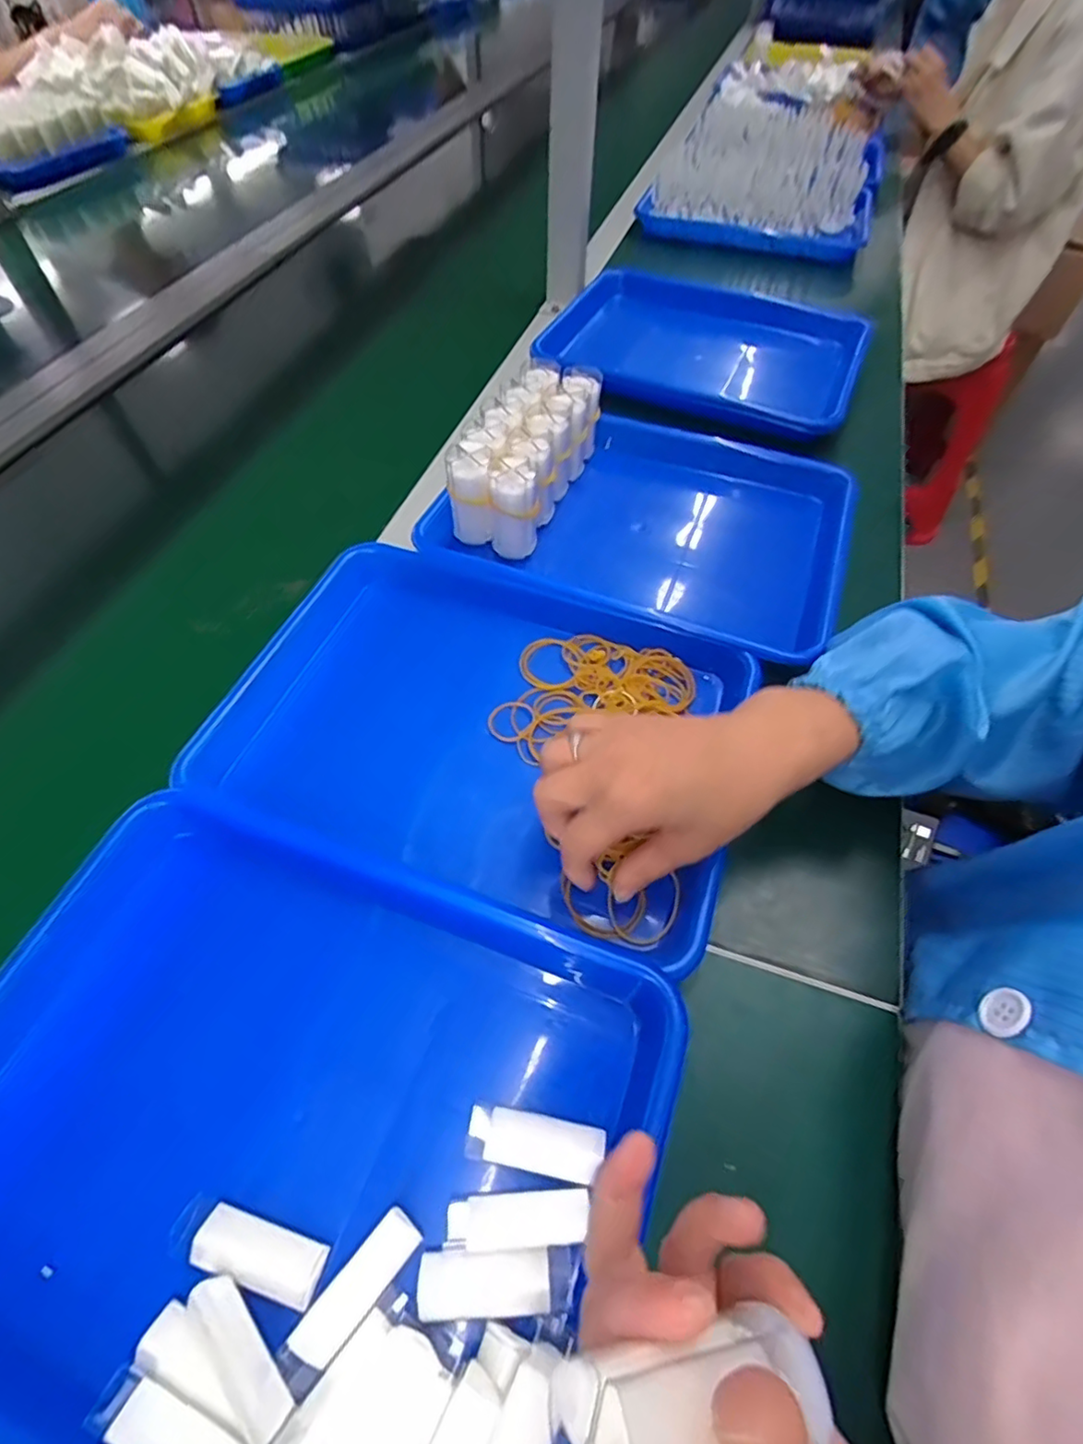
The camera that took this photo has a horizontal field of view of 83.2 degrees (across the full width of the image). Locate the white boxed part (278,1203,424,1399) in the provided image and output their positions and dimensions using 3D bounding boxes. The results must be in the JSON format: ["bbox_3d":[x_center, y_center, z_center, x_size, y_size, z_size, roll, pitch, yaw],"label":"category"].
[{"bbox_3d":[-0.079,0.240,0.257,0.019,0.013,0.063,36,63,21],"label":"white boxed part"}]

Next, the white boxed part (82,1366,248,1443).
[{"bbox_3d":[-0.138,0.271,0.229,0.065,0.009,0.019,18,29,12],"label":"white boxed part"}]

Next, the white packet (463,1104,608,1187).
[{"bbox_3d":[-0.003,0.199,0.289,0.063,0.014,0.022,10,57,6],"label":"white packet"}]

